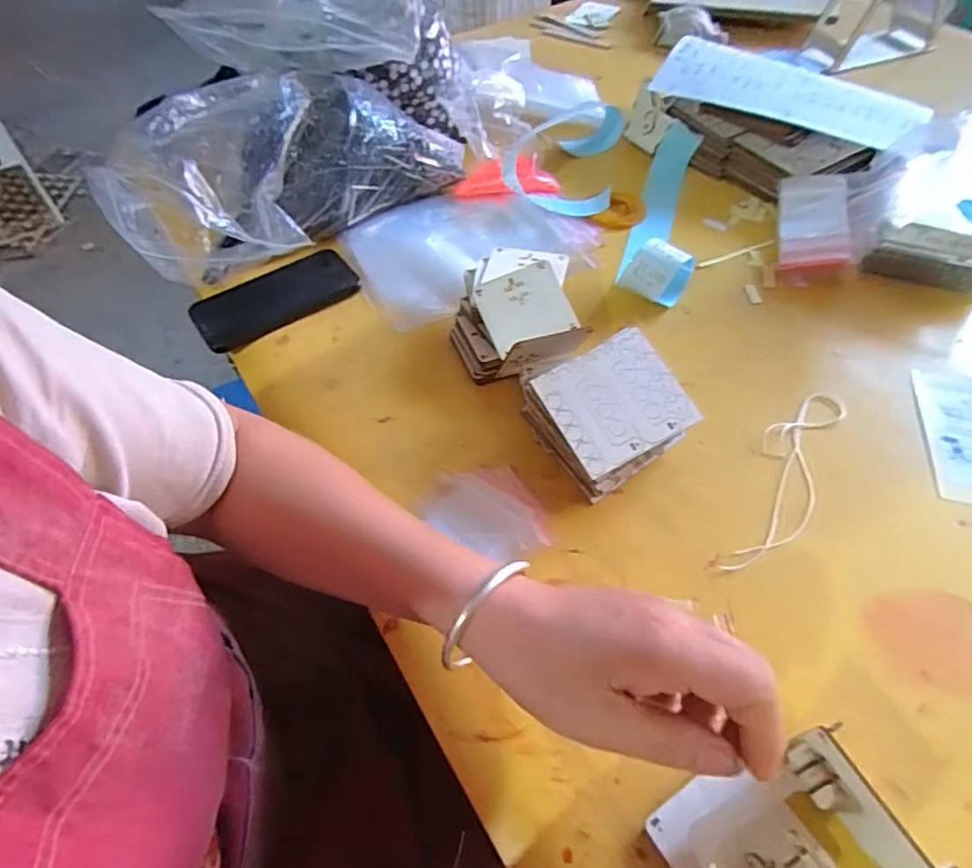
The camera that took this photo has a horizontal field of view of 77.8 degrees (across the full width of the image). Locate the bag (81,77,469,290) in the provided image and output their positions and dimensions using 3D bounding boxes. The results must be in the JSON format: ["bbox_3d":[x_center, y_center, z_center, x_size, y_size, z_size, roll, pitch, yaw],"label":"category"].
[{"bbox_3d":[-0.200,-0.281,0.643,0.370,0.137,0.142,-30,58,-18],"label":"bag"}]

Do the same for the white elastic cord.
[{"bbox_3d":[0.237,0.031,0.476,0.051,0.005,0.201,26,59,20],"label":"white elastic cord"}]

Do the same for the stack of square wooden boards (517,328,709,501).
[{"bbox_3d":[0.092,-0.017,0.476,0.105,0.073,0.104,-25,56,-15],"label":"stack of square wooden boards"}]

